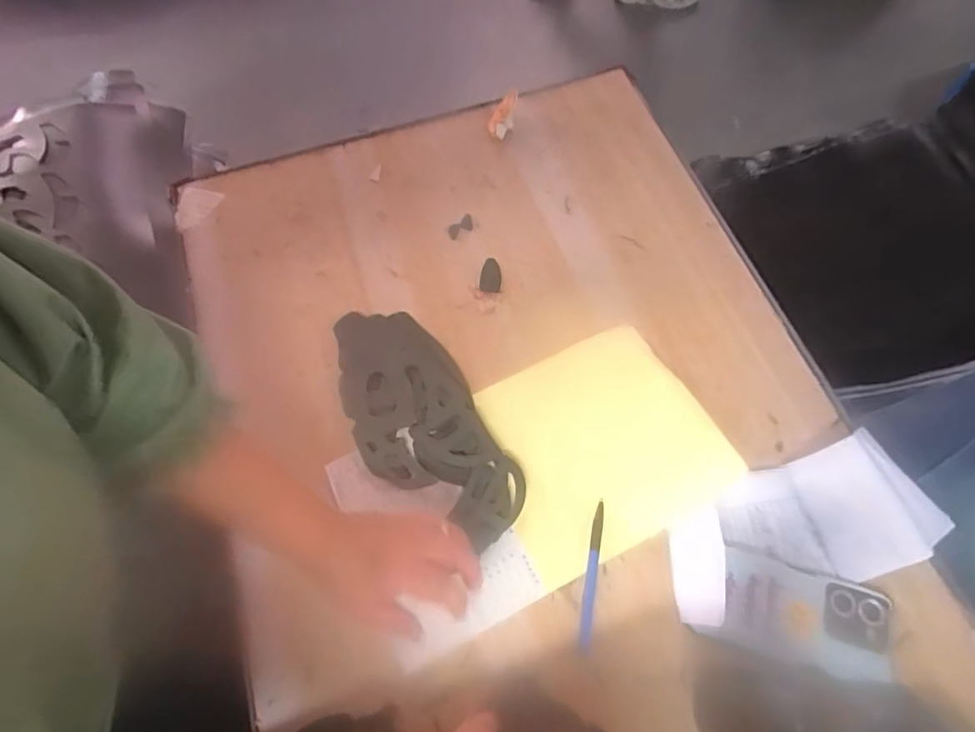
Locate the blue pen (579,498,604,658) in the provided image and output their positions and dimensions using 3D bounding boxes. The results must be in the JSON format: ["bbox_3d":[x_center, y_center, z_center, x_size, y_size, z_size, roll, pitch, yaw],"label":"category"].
[{"bbox_3d":[0.093,0.186,0.505,0.010,0.007,0.128,10,65,6],"label":"blue pen"}]

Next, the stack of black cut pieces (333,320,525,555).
[{"bbox_3d":[-0.070,0.053,0.563,0.119,0.017,0.268,-28,67,-11],"label":"stack of black cut pieces"}]

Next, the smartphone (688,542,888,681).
[{"bbox_3d":[0.265,0.213,0.484,0.154,0.013,0.076,14,66,8],"label":"smartphone"}]

